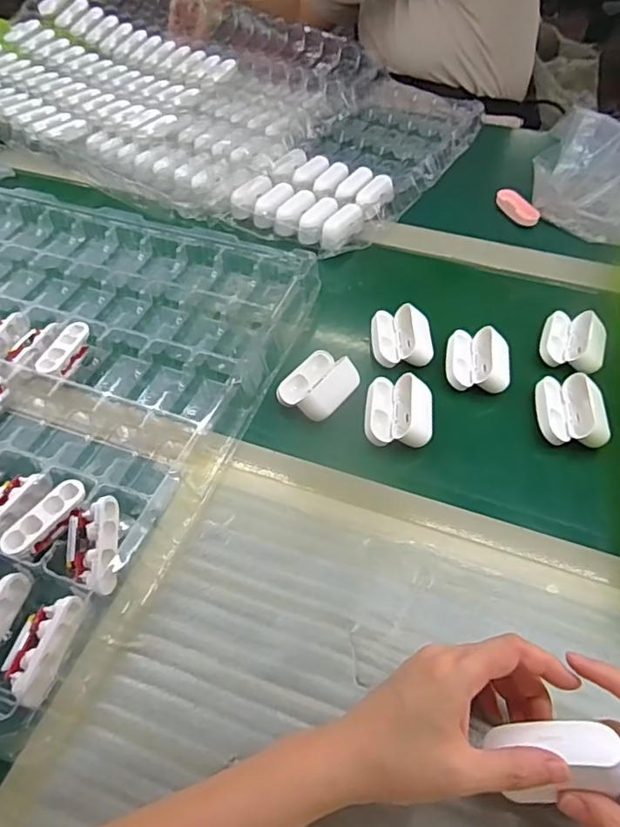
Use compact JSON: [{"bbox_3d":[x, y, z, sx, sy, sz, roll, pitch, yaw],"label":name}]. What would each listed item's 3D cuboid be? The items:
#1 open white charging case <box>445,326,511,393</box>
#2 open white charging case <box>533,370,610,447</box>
[{"bbox_3d":[0.149,-0.049,0.491,0.053,0.022,0.062,5,52,4],"label":"open white charging case"},{"bbox_3d":[0.214,-0.003,0.457,0.051,0.024,0.064,3,51,2],"label":"open white charging case"}]

